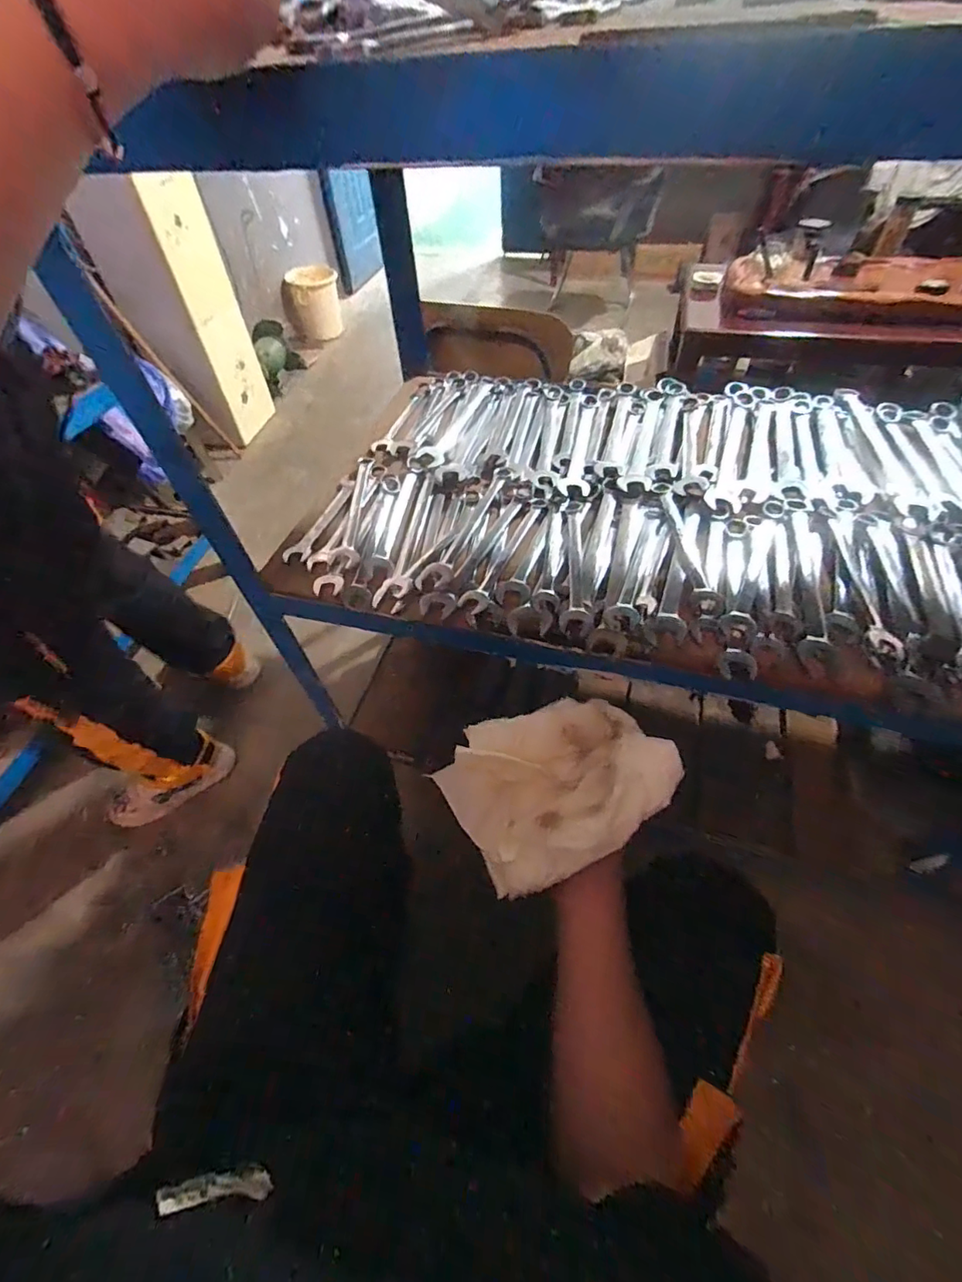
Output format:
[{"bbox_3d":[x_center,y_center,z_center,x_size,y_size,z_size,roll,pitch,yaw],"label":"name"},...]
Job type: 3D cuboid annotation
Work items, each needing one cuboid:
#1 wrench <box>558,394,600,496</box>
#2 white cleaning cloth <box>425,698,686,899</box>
[{"bbox_3d":[0.159,-0.321,0.833,0.044,0.011,0.284,7,52,8],"label":"wrench"},{"bbox_3d":[0.079,0.142,0.527,0.213,0.055,0.159,-19,53,-13],"label":"white cleaning cloth"}]

